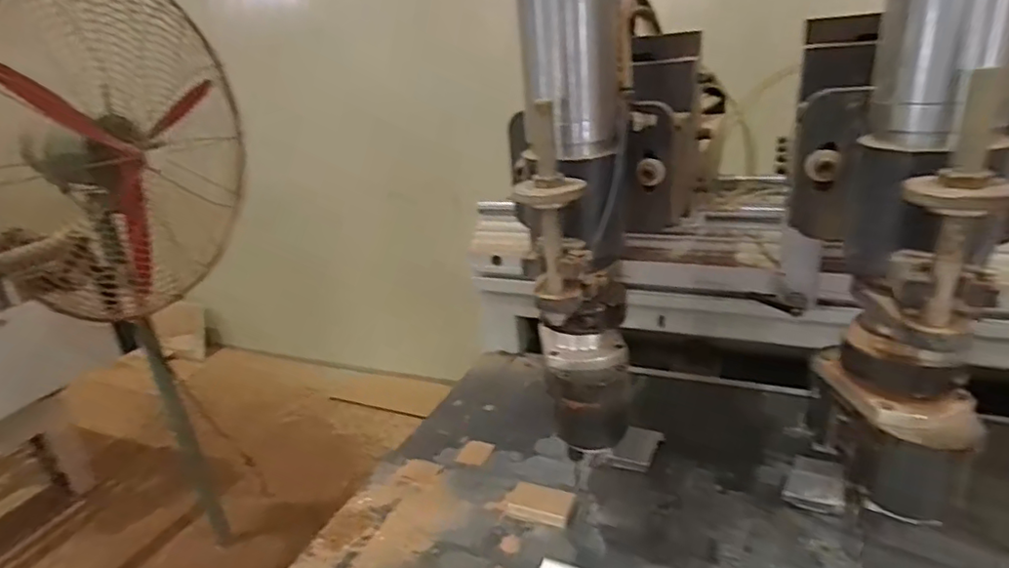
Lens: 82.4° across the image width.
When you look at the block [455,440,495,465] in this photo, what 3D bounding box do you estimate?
[{"bbox_3d":[-0.038,0.223,0.762,0.038,0.004,0.047,6,26,25],"label":"block"}]

